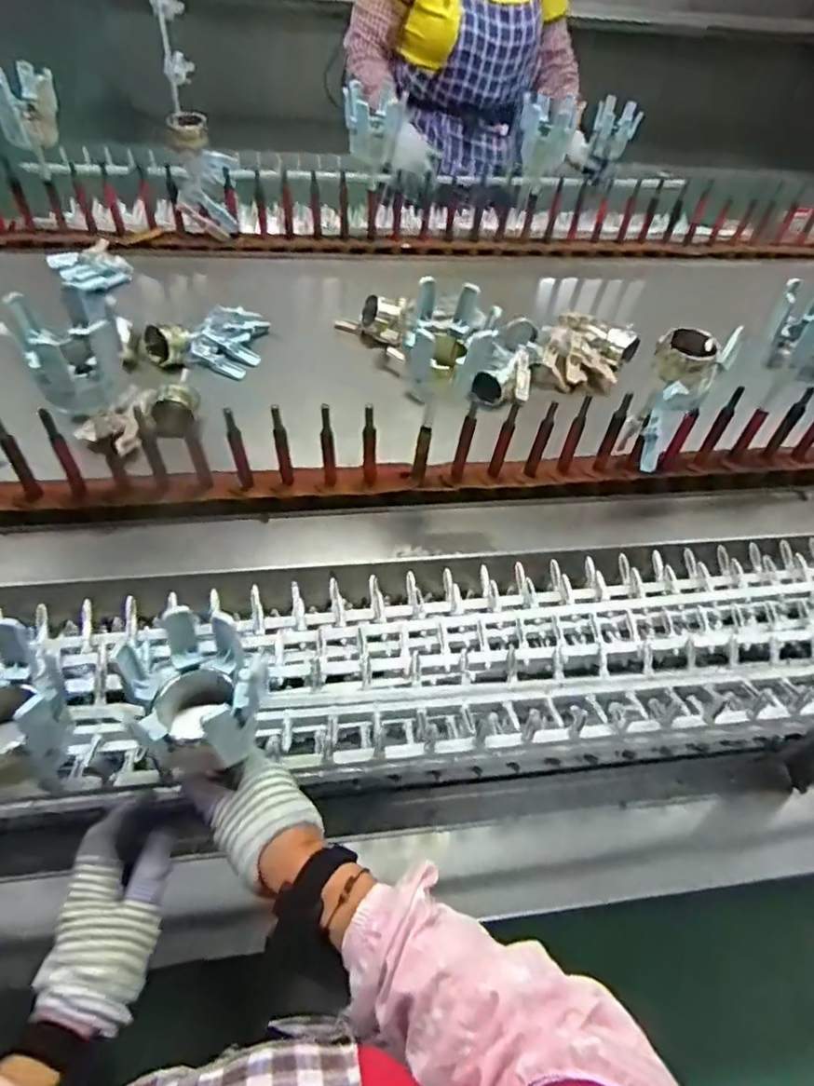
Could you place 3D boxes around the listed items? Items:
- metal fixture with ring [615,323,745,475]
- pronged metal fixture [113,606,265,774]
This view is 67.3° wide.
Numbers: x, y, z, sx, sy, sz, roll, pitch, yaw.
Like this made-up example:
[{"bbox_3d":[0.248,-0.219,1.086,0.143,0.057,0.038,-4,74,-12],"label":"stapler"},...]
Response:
[{"bbox_3d":[0.320,-0.169,0.742,0.078,0.152,0.126,27,55,19],"label":"metal fixture with ring"},{"bbox_3d":[-0.156,0.112,0.464,0.091,0.083,0.095,-30,57,-24],"label":"pronged metal fixture"}]

